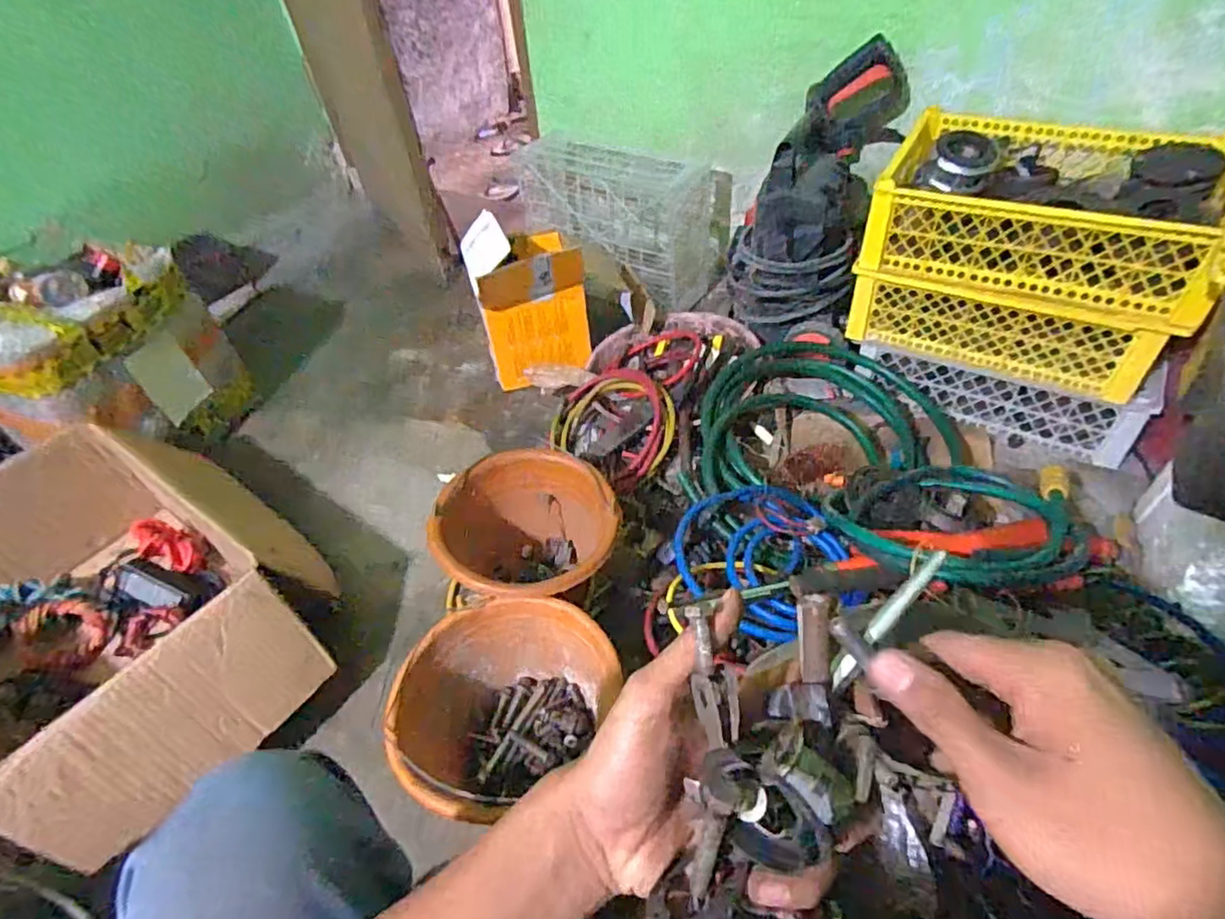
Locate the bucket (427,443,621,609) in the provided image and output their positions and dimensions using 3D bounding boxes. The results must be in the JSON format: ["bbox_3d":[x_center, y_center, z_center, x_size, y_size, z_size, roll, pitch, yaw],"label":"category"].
[{"bbox_3d":[-0.115,0.119,0.927,0.228,0.180,0.237,-3,46,3],"label":"bucket"}]

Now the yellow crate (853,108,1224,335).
[{"bbox_3d":[0.631,-0.361,0.940,0.420,0.151,0.298,24,53,26],"label":"yellow crate"}]

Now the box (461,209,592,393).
[{"bbox_3d":[-0.166,-0.314,1.247,0.188,0.253,0.227,-16,47,-10],"label":"box"}]

